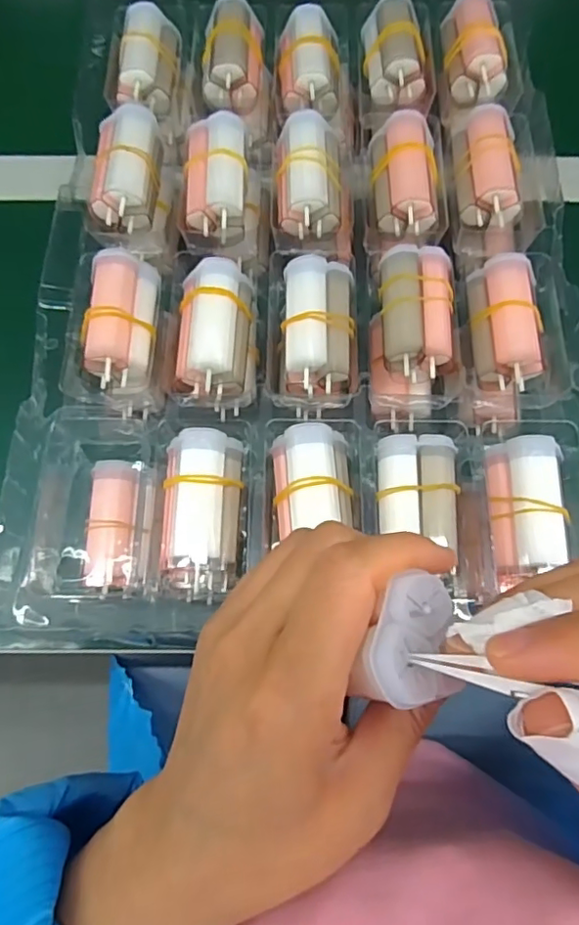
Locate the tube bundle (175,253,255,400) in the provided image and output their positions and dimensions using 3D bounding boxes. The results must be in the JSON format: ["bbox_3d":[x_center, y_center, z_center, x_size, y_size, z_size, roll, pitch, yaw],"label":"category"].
[{"bbox_3d":[-0.039,-0.070,0.284,0.035,0.026,0.066,4,72,0],"label":"tube bundle"}]

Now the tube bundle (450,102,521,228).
[{"bbox_3d":[0.112,-0.169,0.314,0.029,0.023,0.065,-2,72,-1],"label":"tube bundle"}]

